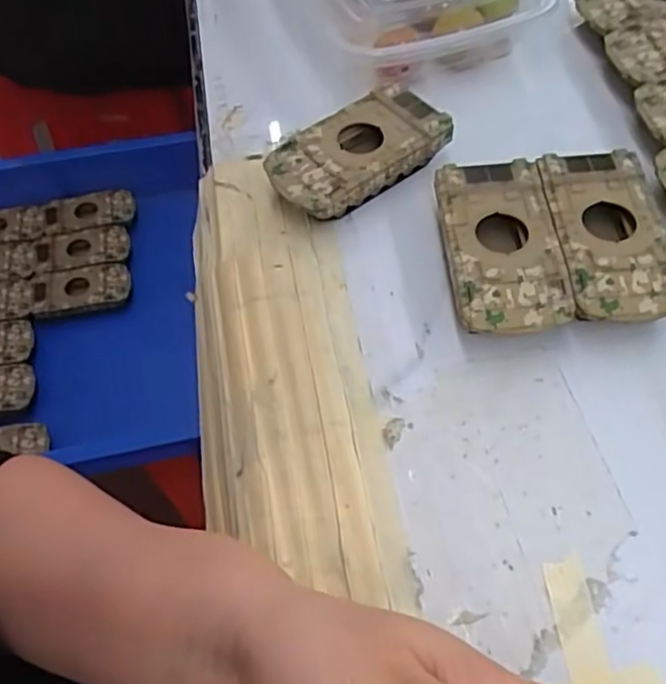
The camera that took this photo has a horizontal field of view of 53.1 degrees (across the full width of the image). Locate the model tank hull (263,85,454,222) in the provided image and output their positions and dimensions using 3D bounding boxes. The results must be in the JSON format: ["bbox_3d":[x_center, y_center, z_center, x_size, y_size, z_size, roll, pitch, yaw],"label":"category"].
[{"bbox_3d":[0.012,-0.099,0.359,0.093,0.027,0.048,-34,62,-17],"label":"model tank hull"}]

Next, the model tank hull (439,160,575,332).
[{"bbox_3d":[0.079,-0.042,0.319,0.051,0.027,0.094,-5,57,0],"label":"model tank hull"}]

